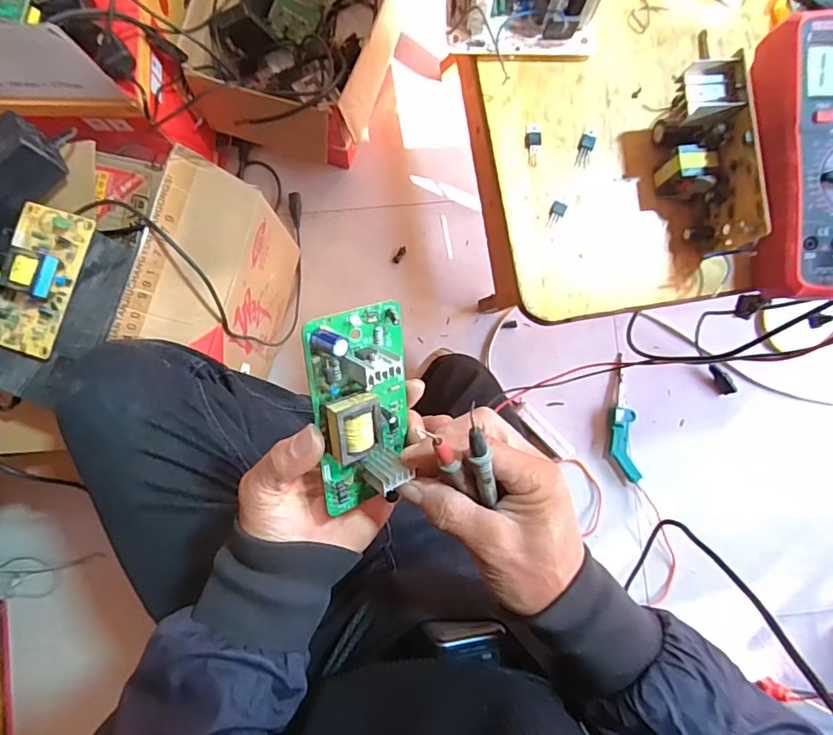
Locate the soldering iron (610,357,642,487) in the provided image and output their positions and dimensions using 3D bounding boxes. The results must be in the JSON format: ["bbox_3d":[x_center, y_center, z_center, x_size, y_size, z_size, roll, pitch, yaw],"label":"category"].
[{"bbox_3d":[0.362,0.089,0.892,0.049,0.030,0.218,-7,87,-2],"label":"soldering iron"}]

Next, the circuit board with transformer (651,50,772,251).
[{"bbox_3d":[0.190,-0.136,0.339,0.035,0.062,0.113,-6,87,-2],"label":"circuit board with transformer"}]

